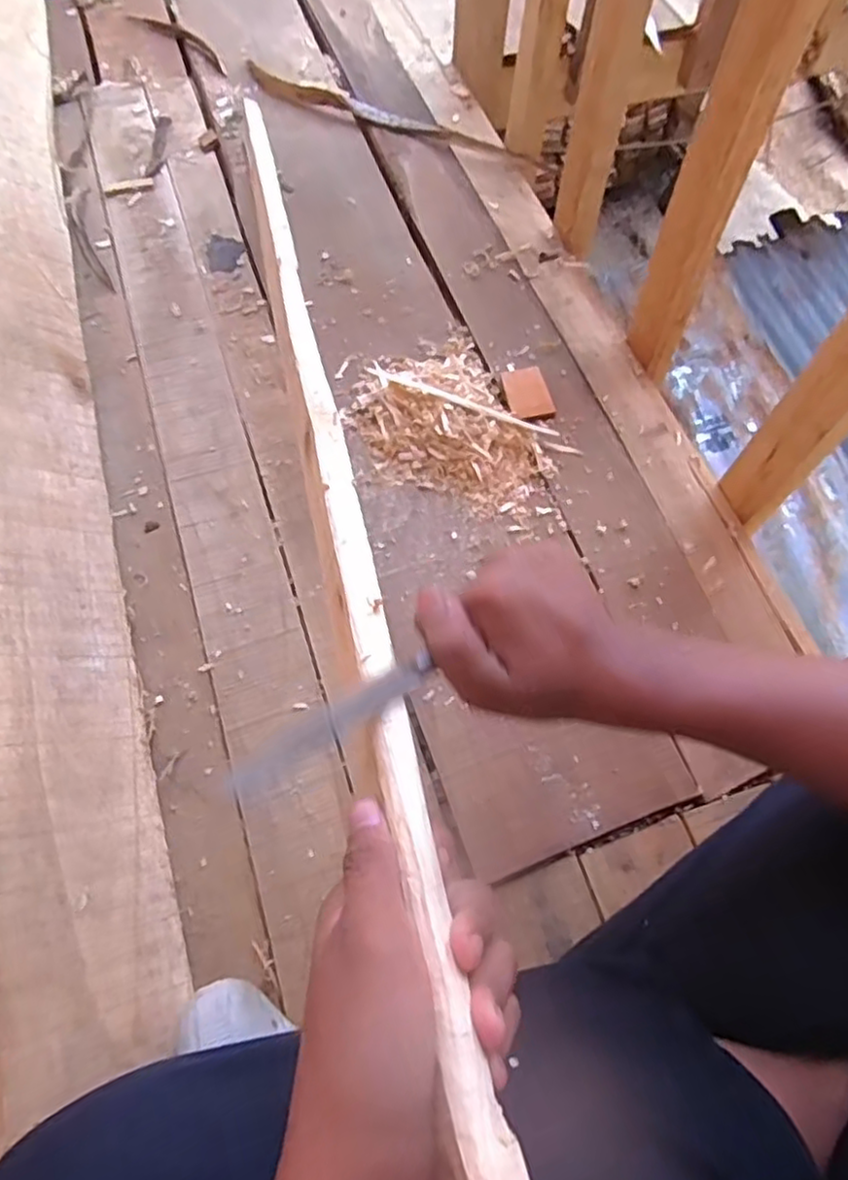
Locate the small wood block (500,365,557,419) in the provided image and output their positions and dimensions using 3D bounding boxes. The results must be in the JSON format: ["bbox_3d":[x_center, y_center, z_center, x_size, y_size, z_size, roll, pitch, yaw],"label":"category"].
[{"bbox_3d":[0.109,-0.206,0.707,0.044,0.010,0.067,-11,66,-8],"label":"small wood block"}]

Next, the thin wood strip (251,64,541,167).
[{"bbox_3d":[-0.046,-0.638,0.909,0.438,0.014,0.048,22,66,7],"label":"thin wood strip"}]

